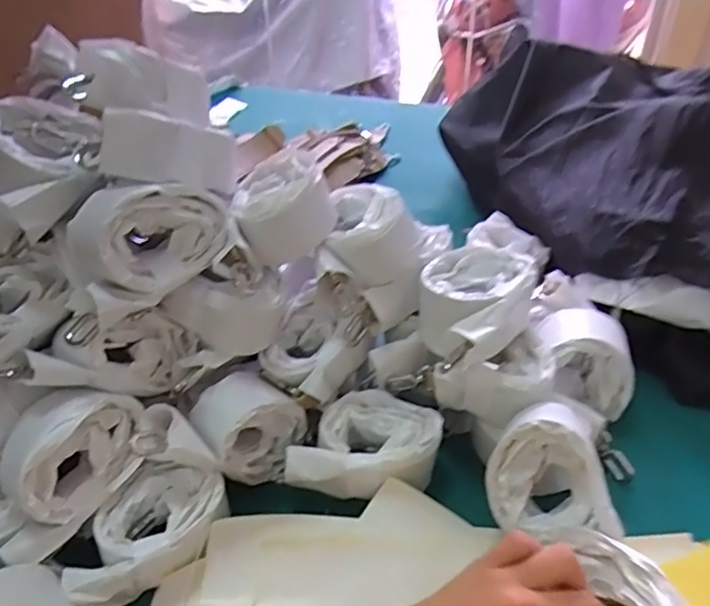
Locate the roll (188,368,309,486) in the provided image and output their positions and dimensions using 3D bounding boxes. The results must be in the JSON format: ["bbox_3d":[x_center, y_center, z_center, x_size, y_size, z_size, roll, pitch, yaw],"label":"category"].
[{"bbox_3d":[-0.083,0.097,0.461,0.052,0.074,0.078,24,43,29],"label":"roll"}]

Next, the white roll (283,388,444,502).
[{"bbox_3d":[0.007,0.113,0.468,0.118,0.049,0.080,-3,36,-3],"label":"white roll"}]

